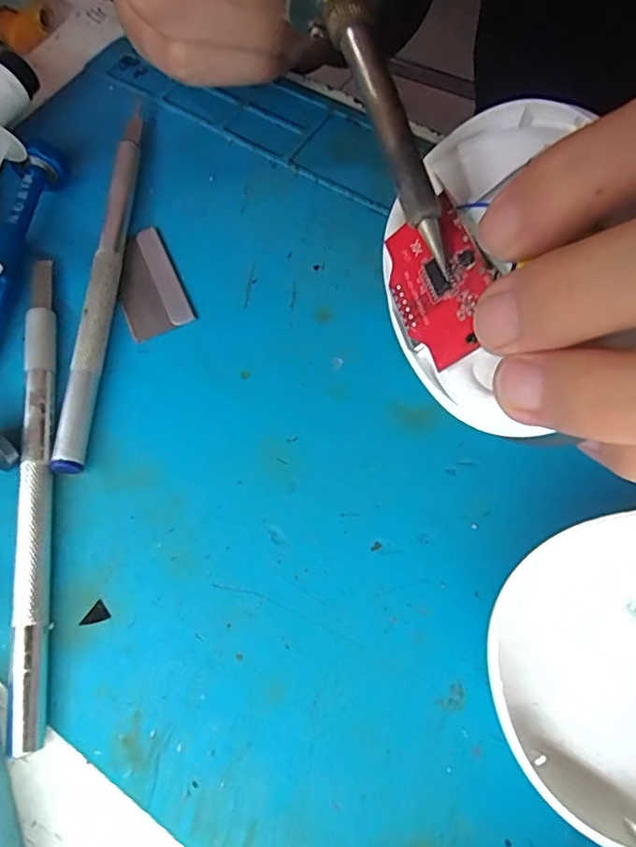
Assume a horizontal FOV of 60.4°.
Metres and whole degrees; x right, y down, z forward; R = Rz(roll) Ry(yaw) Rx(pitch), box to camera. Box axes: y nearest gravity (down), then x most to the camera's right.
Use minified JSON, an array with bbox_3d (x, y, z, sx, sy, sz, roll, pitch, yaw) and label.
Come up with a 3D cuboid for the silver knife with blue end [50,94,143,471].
[{"bbox_3d":[-0.063,-0.046,0.165,0.008,0.008,0.126,-1,67,2],"label":"silver knife with blue end"}]

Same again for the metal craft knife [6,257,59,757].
[{"bbox_3d":[-0.072,0.012,0.141,0.008,0.008,0.127,-11,67,-2],"label":"metal craft knife"}]

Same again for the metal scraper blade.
[{"bbox_3d":[-0.052,-0.043,0.166,0.019,0.004,0.037,-24,68,-7],"label":"metal scraper blade"}]

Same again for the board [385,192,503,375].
[{"bbox_3d":[0.029,-0.034,0.132,0.024,0.004,0.042,-34,58,34],"label":"board"}]

